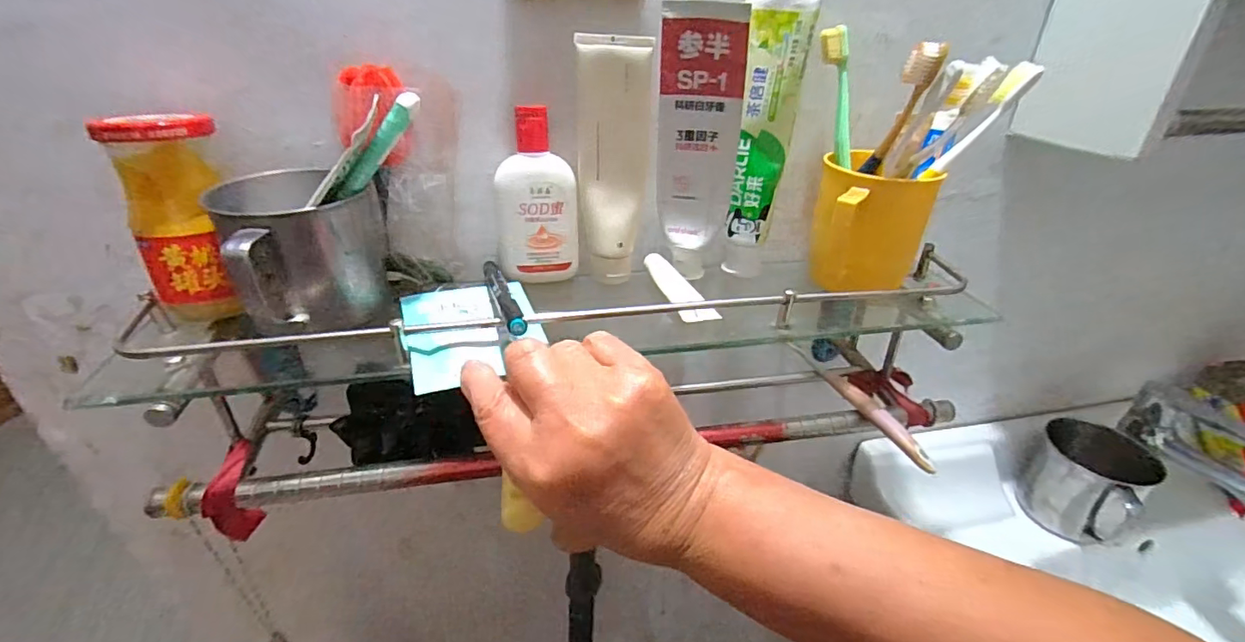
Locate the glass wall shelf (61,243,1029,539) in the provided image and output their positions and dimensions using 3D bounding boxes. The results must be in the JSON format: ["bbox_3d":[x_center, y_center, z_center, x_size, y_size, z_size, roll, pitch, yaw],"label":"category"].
[{"bbox_3d":[-0.021,0.037,0.419,0.568,0.146,0.185,-2,29,-5],"label":"glass wall shelf"}]

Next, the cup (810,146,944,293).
[{"bbox_3d":[0.181,-0.065,0.385,0.076,0.087,0.074,15,32,24],"label":"cup"}]

